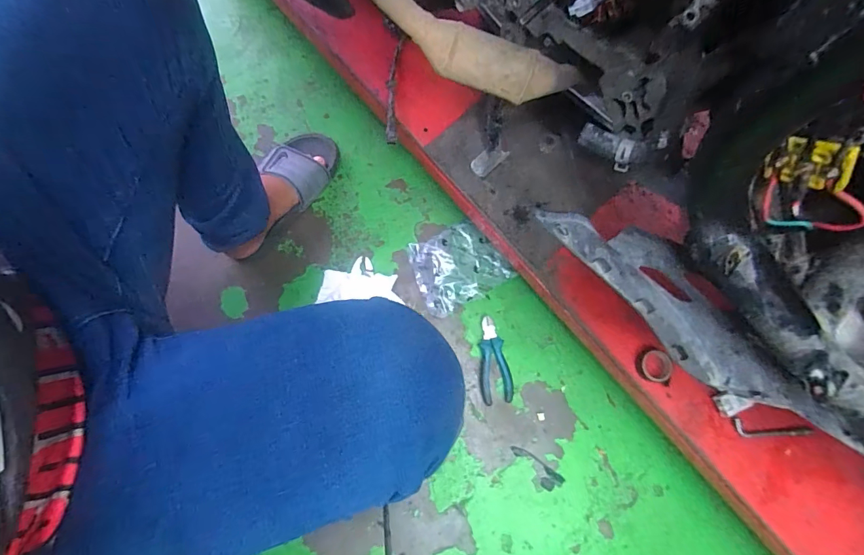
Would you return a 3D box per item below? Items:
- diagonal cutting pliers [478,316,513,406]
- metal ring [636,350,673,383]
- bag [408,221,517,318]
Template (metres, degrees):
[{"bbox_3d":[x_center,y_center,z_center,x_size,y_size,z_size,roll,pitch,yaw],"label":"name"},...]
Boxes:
[{"bbox_3d":[0.112,0.149,0.737,0.055,0.019,0.150,-5,78,-2],"label":"diagonal cutting pliers"},{"bbox_3d":[0.337,0.132,0.608,0.052,0.016,0.047,7,77,0],"label":"metal ring"},{"bbox_3d":[0.047,-0.021,0.748,0.164,0.047,0.142,-24,79,-6],"label":"bag"}]

